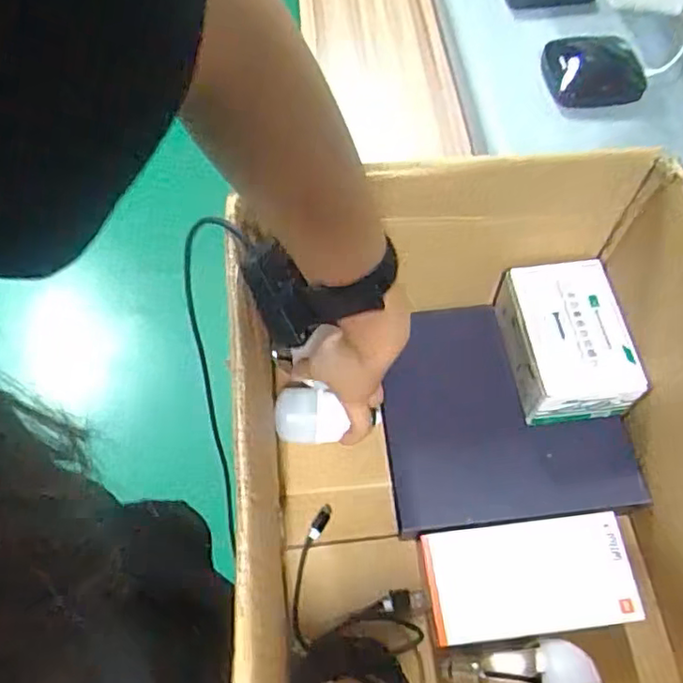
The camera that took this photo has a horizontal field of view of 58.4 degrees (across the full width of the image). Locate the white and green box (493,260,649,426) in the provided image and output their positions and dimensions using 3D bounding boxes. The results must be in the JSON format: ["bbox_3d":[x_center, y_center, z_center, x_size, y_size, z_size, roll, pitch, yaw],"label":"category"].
[{"bbox_3d":[0.186,0.001,0.521,0.091,0.076,0.121,-6,60,-1],"label":"white and green box"}]

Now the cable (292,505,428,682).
[{"bbox_3d":[0.012,0.228,0.483,0.102,0.022,0.178,3,60,4],"label":"cable"}]

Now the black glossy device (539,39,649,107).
[{"bbox_3d":[0.288,-0.312,0.707,0.105,0.036,0.099,-1,60,2],"label":"black glossy device"}]

